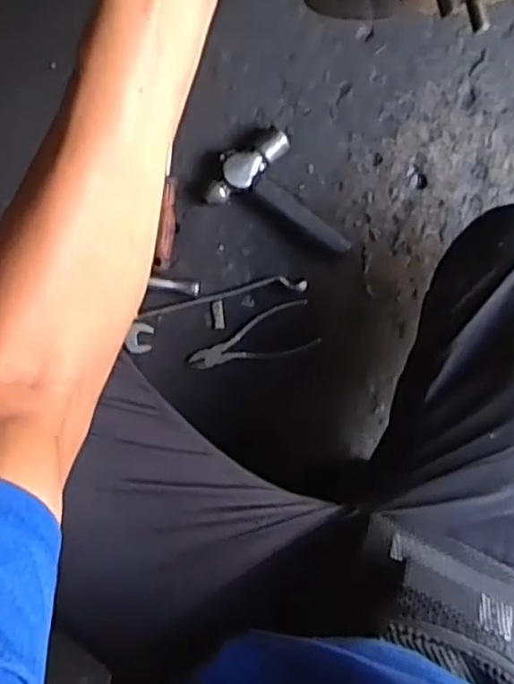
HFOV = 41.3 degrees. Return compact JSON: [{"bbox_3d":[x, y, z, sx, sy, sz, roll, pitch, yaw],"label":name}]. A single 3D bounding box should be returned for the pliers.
[{"bbox_3d":[-0.005,0.003,0.803,0.150,0.006,0.062,-23,96,3],"label":"pliers"}]

